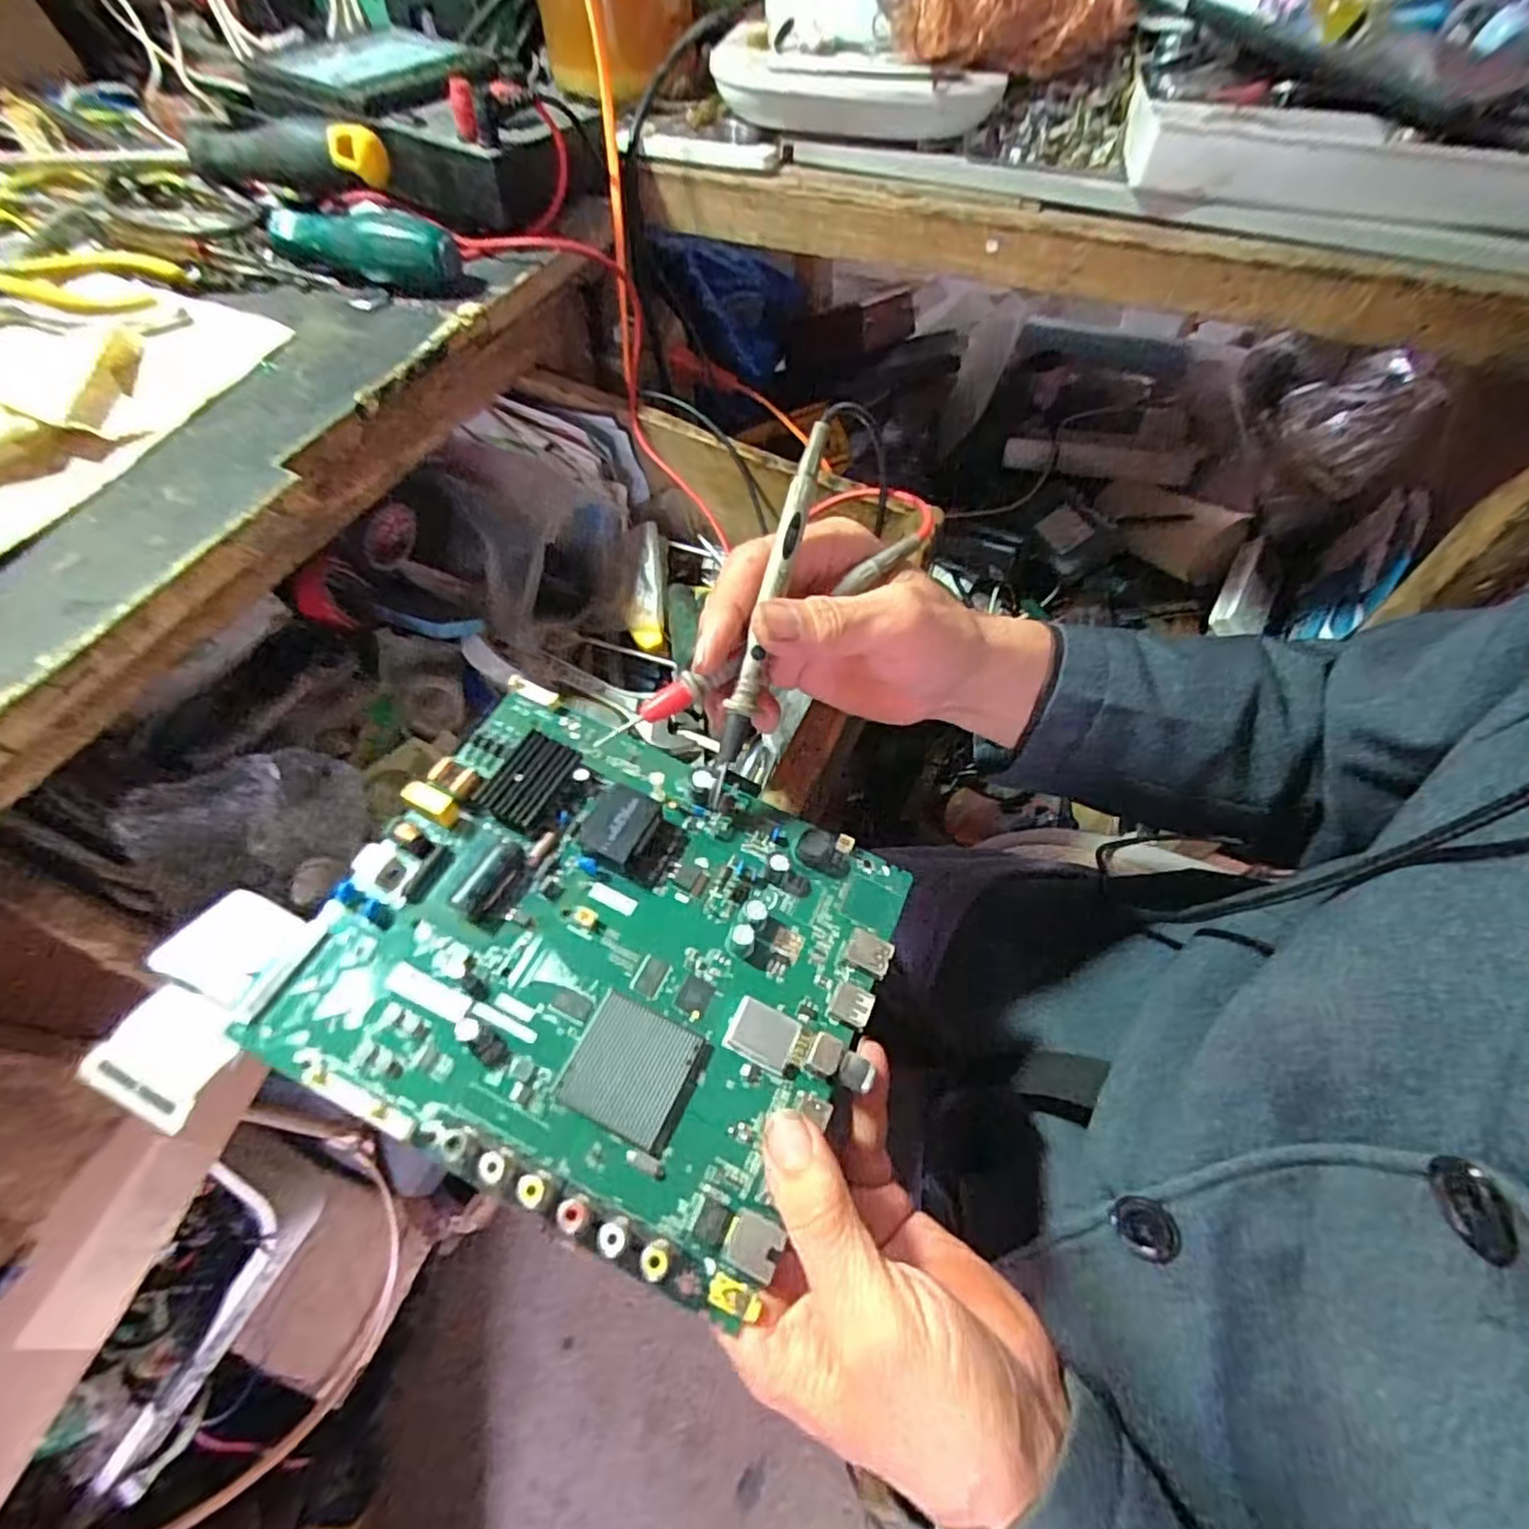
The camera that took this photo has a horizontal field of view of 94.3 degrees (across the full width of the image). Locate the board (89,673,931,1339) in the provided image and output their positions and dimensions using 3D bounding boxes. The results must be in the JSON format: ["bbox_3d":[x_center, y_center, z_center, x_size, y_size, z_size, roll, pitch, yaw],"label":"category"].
[{"bbox_3d":[-0.075,0.065,0.267,0.225,0.030,0.179,19,58,11],"label":"board"}]

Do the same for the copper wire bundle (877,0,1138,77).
[{"bbox_3d":[0.136,-0.420,0.394,0.138,0.045,0.049,-11,58,-8],"label":"copper wire bundle"}]

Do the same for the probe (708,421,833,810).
[{"bbox_3d":[0.001,-0.055,0.266,0.008,0.008,0.147,15,93,9],"label":"probe"}]

